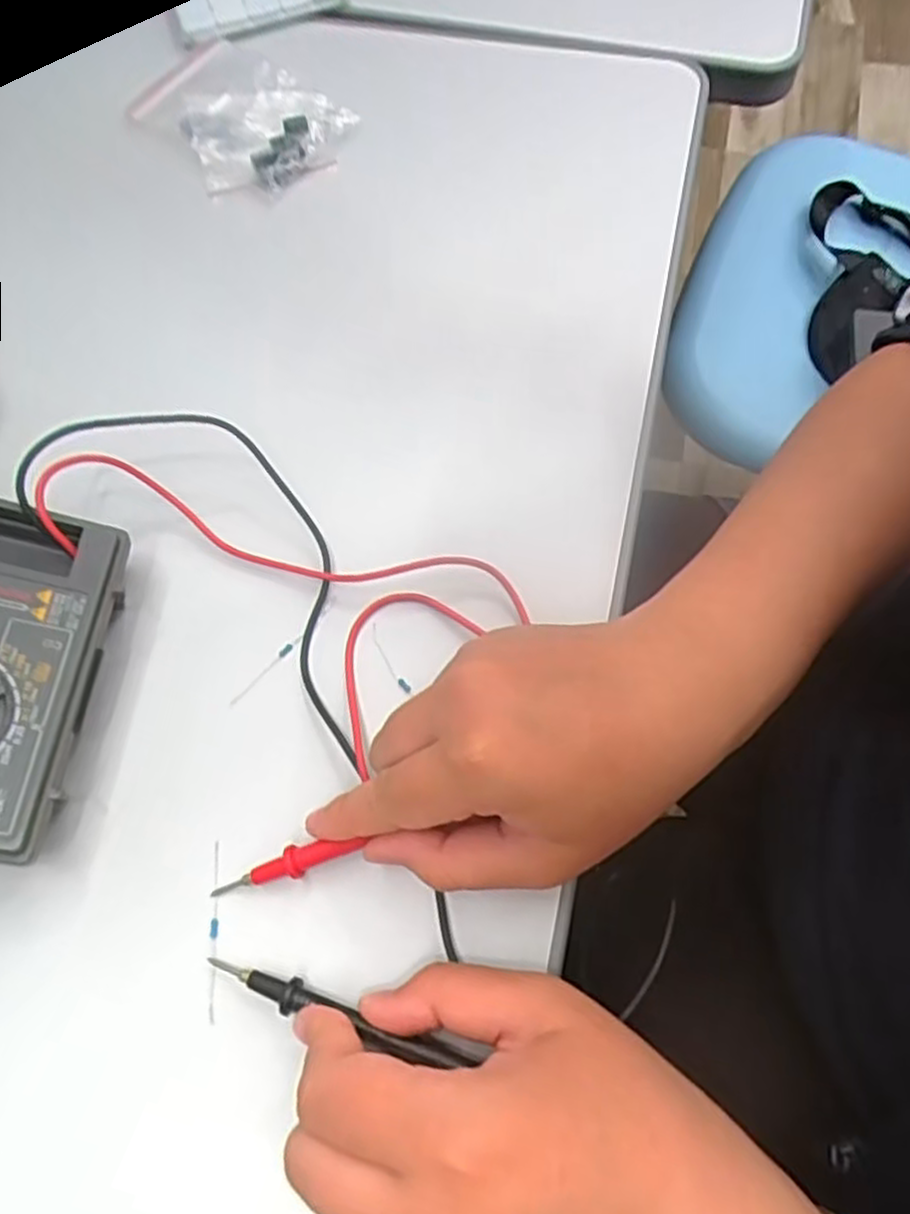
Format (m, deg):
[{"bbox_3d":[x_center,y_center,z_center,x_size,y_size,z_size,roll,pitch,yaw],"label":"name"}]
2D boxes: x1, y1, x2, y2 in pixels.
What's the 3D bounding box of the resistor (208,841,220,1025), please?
[{"bbox_3d":[-0.083,0.111,0.262,0.004,0.004,0.057,-4,67,2],"label":"resistor"}]

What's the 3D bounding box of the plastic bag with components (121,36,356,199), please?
[{"bbox_3d":[-0.114,-0.257,0.403,0.107,0.018,0.071,39,75,17],"label":"plastic bag with components"}]

